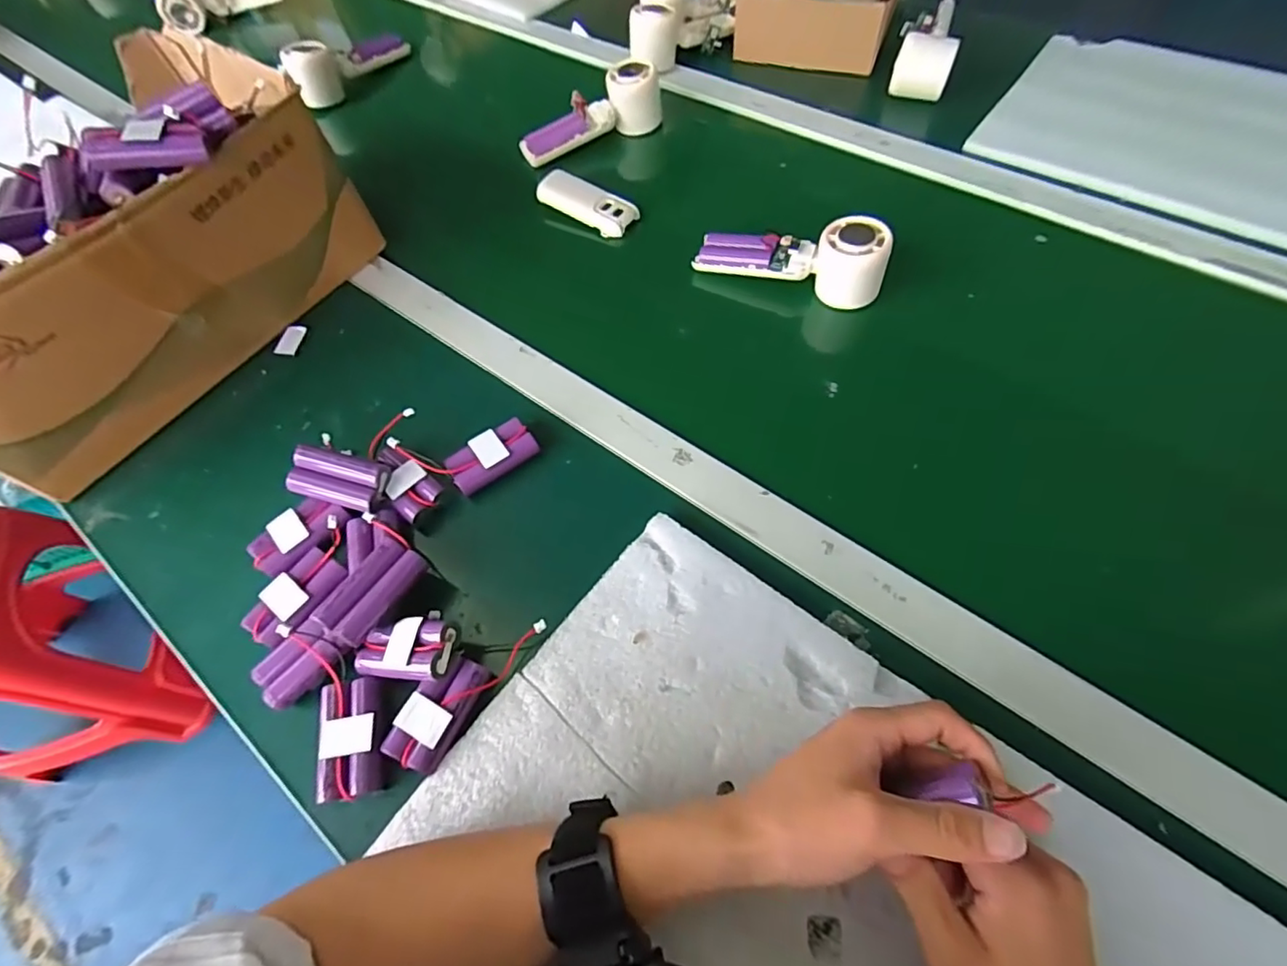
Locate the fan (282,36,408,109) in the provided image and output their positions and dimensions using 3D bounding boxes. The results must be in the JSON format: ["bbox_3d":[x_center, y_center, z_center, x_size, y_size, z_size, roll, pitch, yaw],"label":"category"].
[{"bbox_3d":[-0.384,-0.547,0.737,0.052,0.049,0.173,30,67,20],"label":"fan"}]

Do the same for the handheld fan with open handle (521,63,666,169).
[{"bbox_3d":[-0.062,-0.411,0.646,0.164,0.059,0.057,-26,61,1],"label":"handheld fan with open handle"}]

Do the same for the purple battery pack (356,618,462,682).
[{"bbox_3d":[-0.148,0.104,0.357,0.067,0.018,0.035,-9,57,21],"label":"purple battery pack"}]

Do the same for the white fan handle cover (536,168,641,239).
[{"bbox_3d":[-0.058,-0.285,0.581,0.105,0.015,0.043,29,67,19],"label":"white fan handle cover"}]

